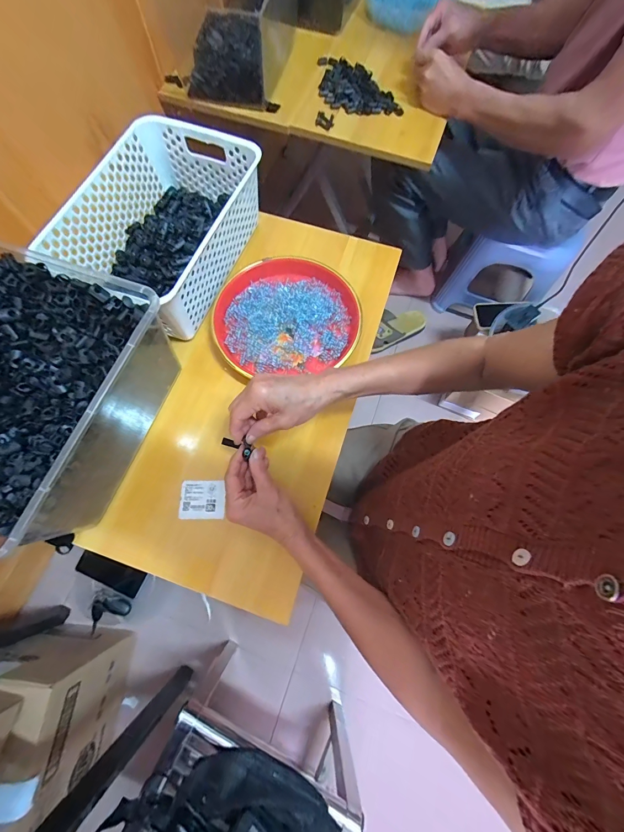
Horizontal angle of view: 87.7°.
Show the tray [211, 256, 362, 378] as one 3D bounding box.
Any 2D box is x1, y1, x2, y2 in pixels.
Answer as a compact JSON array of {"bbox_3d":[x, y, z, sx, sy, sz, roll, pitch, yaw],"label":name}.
[{"bbox_3d":[-0.039,-0.154,0.500,0.216,0.026,0.184,-9,73,-5],"label":"tray"}]

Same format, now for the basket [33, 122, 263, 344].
[{"bbox_3d":[-0.218,-0.284,0.490,0.202,0.098,0.283,22,73,5],"label":"basket"}]

